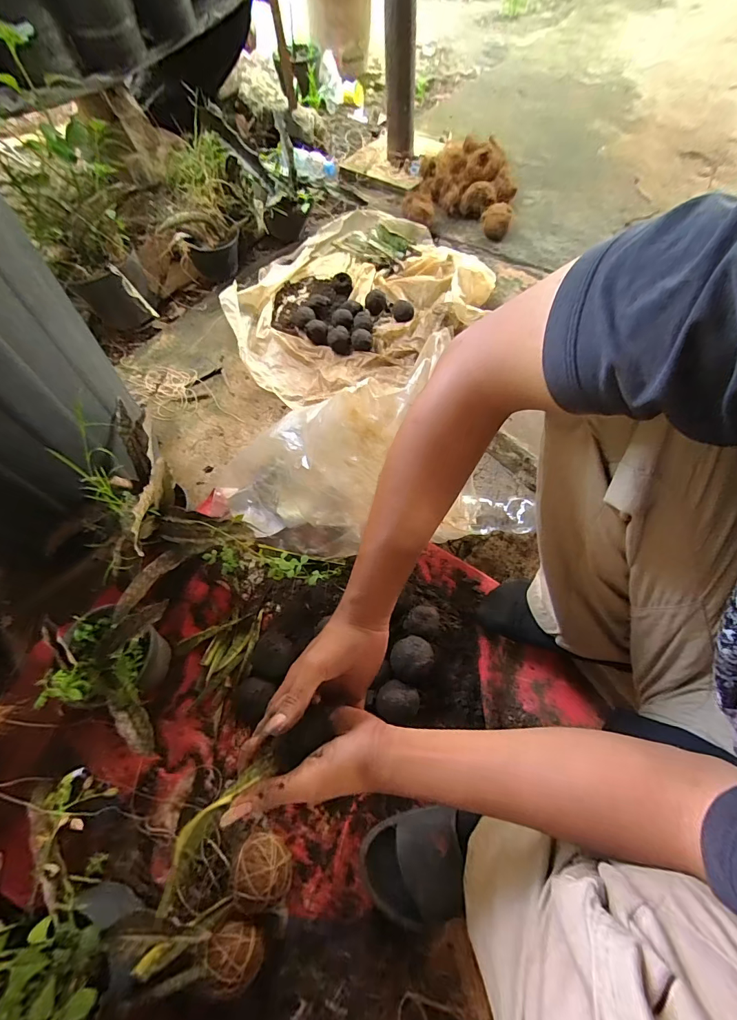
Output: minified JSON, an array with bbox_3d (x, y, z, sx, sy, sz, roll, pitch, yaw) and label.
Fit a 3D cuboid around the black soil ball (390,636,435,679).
[{"bbox_3d":[0.061,0.213,0.594,0.054,0.051,0.056,-2,62,3],"label":"black soil ball"}]

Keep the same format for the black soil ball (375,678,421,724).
[{"bbox_3d":[0.040,0.264,0.570,0.057,0.037,0.051,9,63,8],"label":"black soil ball"}]

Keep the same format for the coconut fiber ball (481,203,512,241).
[{"bbox_3d":[0.345,-0.788,1.115,0.078,0.054,0.070,12,64,10],"label":"coconut fiber ball"}]

